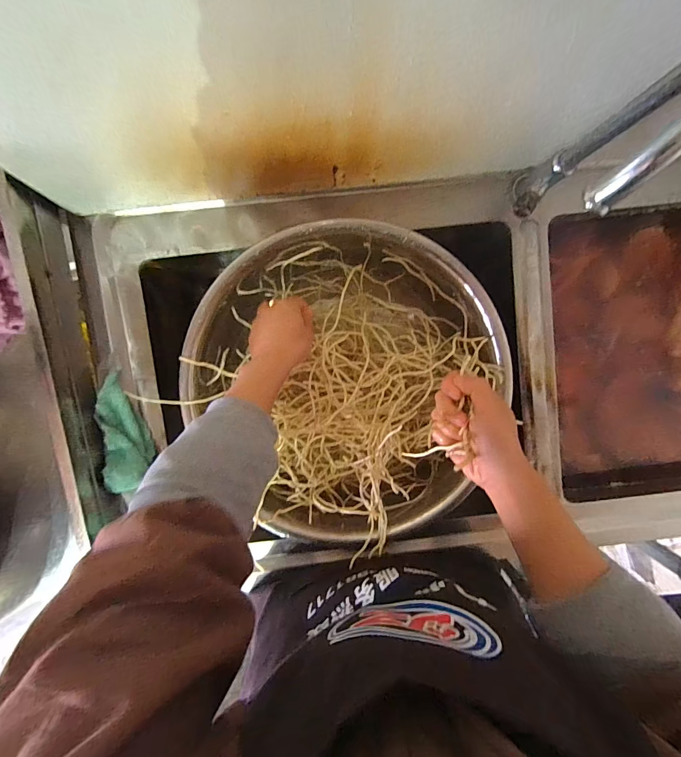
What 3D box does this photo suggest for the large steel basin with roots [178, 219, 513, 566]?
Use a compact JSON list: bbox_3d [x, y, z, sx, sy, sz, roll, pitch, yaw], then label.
[{"bbox_3d":[-0.002,0.007,0.510,0.413,0.107,0.420,0,97,-2],"label":"large steel basin with roots"}]

